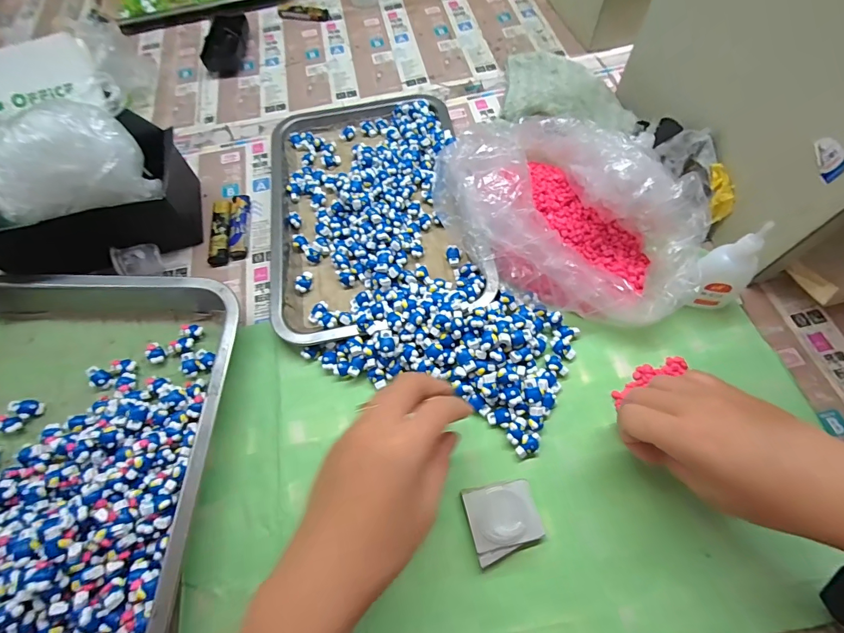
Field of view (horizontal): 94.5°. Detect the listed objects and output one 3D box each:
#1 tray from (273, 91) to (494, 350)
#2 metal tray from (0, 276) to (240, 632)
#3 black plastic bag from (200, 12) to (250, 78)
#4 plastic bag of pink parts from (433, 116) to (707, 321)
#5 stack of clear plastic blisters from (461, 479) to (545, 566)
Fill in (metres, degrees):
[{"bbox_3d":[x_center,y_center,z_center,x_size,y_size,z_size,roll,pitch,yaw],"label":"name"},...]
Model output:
[{"bbox_3d":[-0.056,-0.128,0.414,0.201,0.030,0.320,-9,63,-1],"label":"tray"},{"bbox_3d":[-0.298,0.139,0.283,0.285,0.046,0.368,-3,63,2],"label":"metal tray"},{"bbox_3d":[-0.281,-0.394,0.562,0.056,0.034,0.104,-5,63,1],"label":"black plastic bag"},{"bbox_3d":[0.126,-0.100,0.355,0.166,0.087,0.248,-27,64,-10],"label":"plastic bag of pink parts"},{"bbox_3d":[0.059,0.145,0.279,0.049,0.013,0.044,-14,63,-4],"label":"stack of clear plastic blisters"}]

